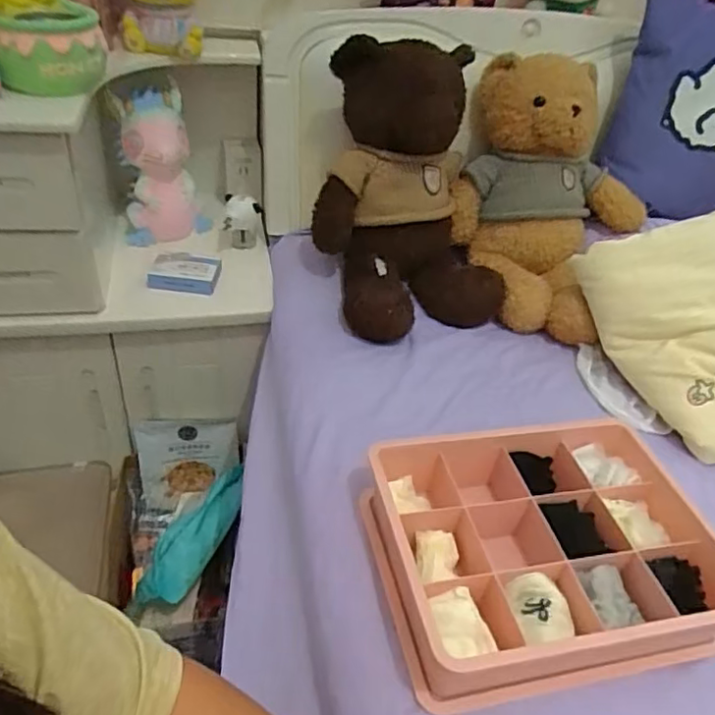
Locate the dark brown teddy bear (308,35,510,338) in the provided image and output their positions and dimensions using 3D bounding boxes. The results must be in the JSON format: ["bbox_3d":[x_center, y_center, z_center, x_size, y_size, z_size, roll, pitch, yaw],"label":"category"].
[{"bbox_3d":[0.072,-0.231,0.847,0.248,0.296,0.313,-2,40,-9],"label":"dark brown teddy bear"}]

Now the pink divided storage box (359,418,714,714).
[{"bbox_3d":[0.171,0.170,0.564,0.296,0.069,0.221,-4,41,-13],"label":"pink divided storage box"}]

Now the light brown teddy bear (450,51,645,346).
[{"bbox_3d":[0.274,-0.240,0.897,0.280,0.281,0.276,18,41,15],"label":"light brown teddy bear"}]

